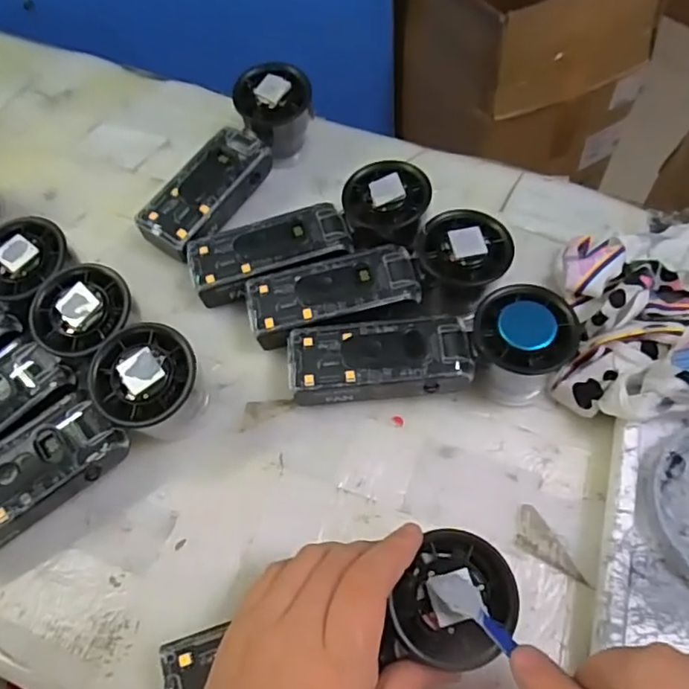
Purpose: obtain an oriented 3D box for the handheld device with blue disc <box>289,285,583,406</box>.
[{"bbox_3d":[0.052,0.006,0.358,0.166,0.053,0.048,-5,59,2],"label":"handheld device with blue disc"}]

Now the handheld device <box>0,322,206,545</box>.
[{"bbox_3d":[-0.154,0.059,0.329,0.167,0.061,0.057,-35,63,-15],"label":"handheld device"}]

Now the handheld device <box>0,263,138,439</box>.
[{"bbox_3d":[-0.194,0.024,0.345,0.162,0.061,0.054,-42,65,-19],"label":"handheld device"}]

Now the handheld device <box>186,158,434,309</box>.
[{"bbox_3d":[-0.024,-0.074,0.401,0.163,0.055,0.053,-13,59,-3],"label":"handheld device"}]

